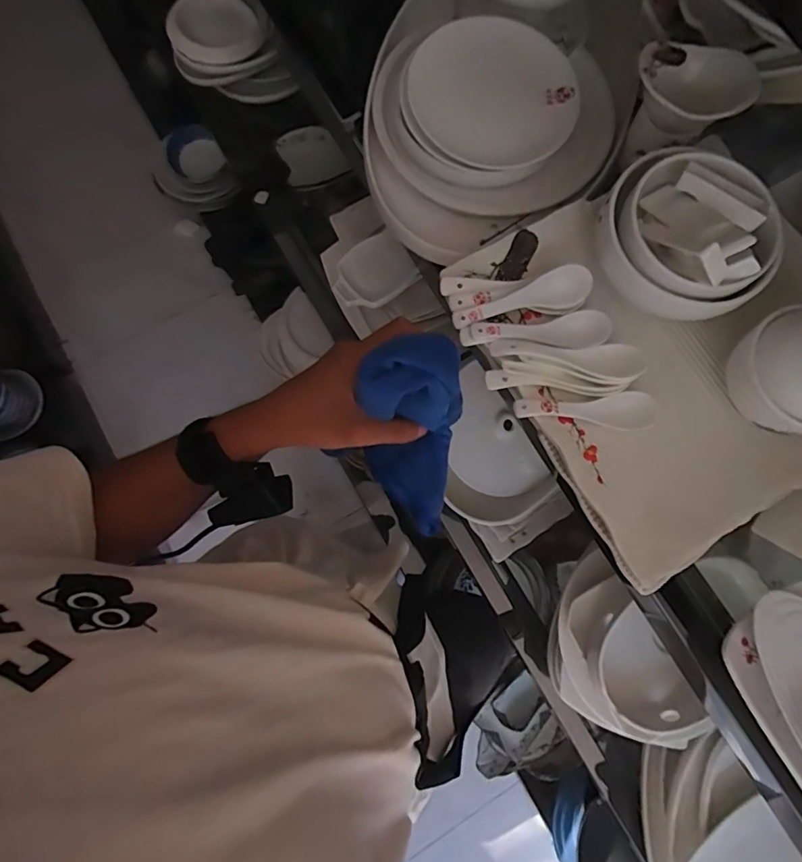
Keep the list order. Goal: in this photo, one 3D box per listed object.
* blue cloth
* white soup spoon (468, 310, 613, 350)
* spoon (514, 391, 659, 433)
[{"bbox_3d":[0.007,0.004,0.355,0.062,0.170,0.077,1,61,0],"label":"blue cloth"},{"bbox_3d":[0.126,-0.086,0.452,0.124,0.024,0.035,-8,78,-2],"label":"white soup spoon"},{"bbox_3d":[0.164,-0.022,0.442,0.129,0.025,0.034,3,78,1],"label":"spoon"}]

